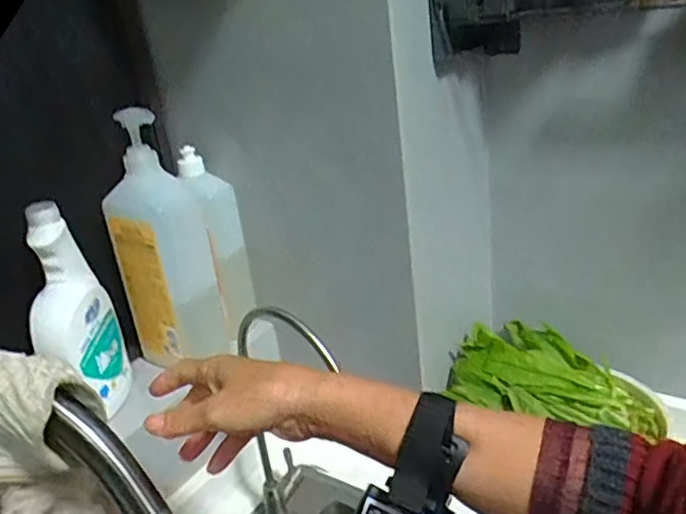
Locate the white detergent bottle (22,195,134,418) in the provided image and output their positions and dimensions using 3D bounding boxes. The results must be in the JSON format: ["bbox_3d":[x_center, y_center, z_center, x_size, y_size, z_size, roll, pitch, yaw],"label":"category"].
[{"bbox_3d":[-0.280,0.058,0.653,0.081,0.221,0.062,-18,27,-22],"label":"white detergent bottle"}]

